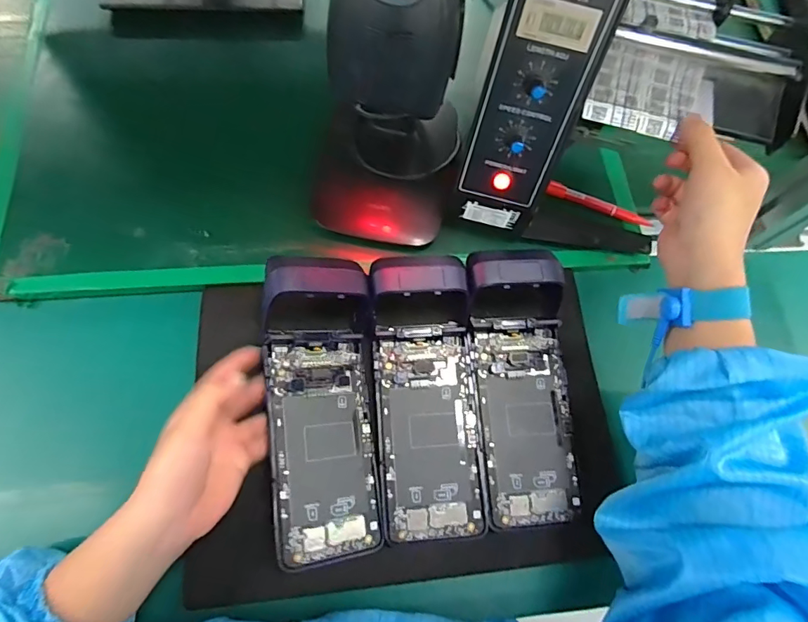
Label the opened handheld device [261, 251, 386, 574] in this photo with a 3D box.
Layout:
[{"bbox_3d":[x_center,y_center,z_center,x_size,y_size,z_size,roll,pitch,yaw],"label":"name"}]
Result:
[{"bbox_3d":[-0.060,0.067,0.361,0.087,0.053,0.224,0,72,-30],"label":"opened handheld device"}]

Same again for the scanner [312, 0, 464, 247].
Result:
[{"bbox_3d":[-0.006,-0.169,0.348,0.112,0.235,0.146,10,72,-3],"label":"scanner"}]

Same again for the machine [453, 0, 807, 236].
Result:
[{"bbox_3d":[0.161,-0.222,0.345,0.227,0.251,0.205,-3,69,-7],"label":"machine"}]

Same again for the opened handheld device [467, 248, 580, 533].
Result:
[{"bbox_3d":[0.098,0.056,0.389,0.082,0.051,0.223,2,68,-5],"label":"opened handheld device"}]

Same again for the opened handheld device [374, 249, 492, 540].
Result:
[{"bbox_3d":[0.019,0.062,0.374,0.083,0.042,0.221,-2,73,-7],"label":"opened handheld device"}]

